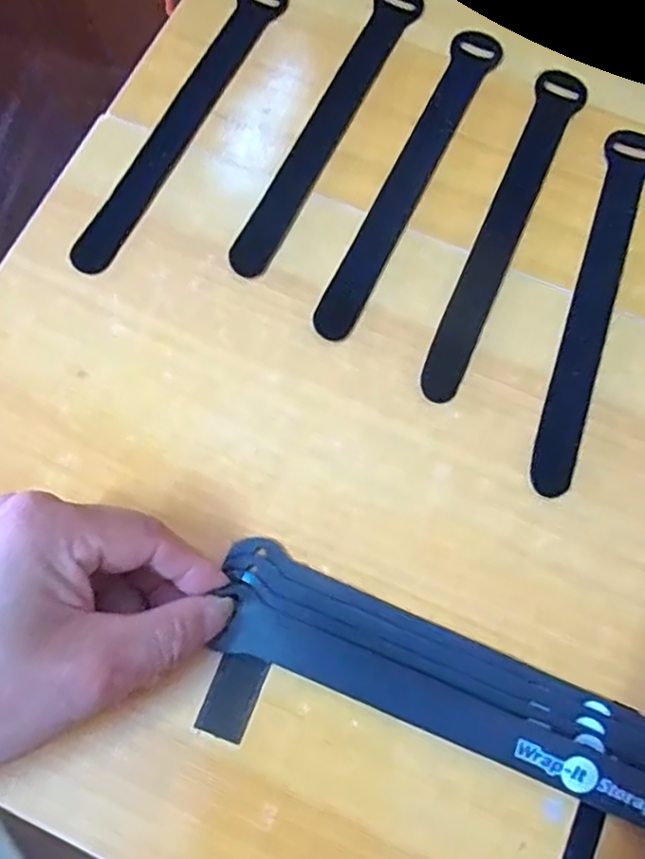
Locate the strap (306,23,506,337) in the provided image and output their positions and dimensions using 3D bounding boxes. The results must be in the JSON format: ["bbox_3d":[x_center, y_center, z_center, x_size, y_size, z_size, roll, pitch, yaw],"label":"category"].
[{"bbox_3d":[0.044,-0.128,0.341,0.023,0.004,0.194,26,75,8],"label":"strap"}]

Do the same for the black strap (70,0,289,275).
[{"bbox_3d":[-0.071,-0.163,0.354,0.023,0.004,0.200,26,74,-2],"label":"black strap"}]

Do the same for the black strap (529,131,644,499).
[{"bbox_3d":[0.129,-0.061,0.321,0.023,0.004,0.194,17,74,6],"label":"black strap"}]

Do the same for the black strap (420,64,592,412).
[{"bbox_3d":[0.089,-0.101,0.332,0.023,0.004,0.193,24,75,8],"label":"black strap"}]

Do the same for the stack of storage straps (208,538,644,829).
[{"bbox_3d":[0.048,0.101,0.270,0.189,0.012,0.041,21,75,9],"label":"stack of storage straps"}]

